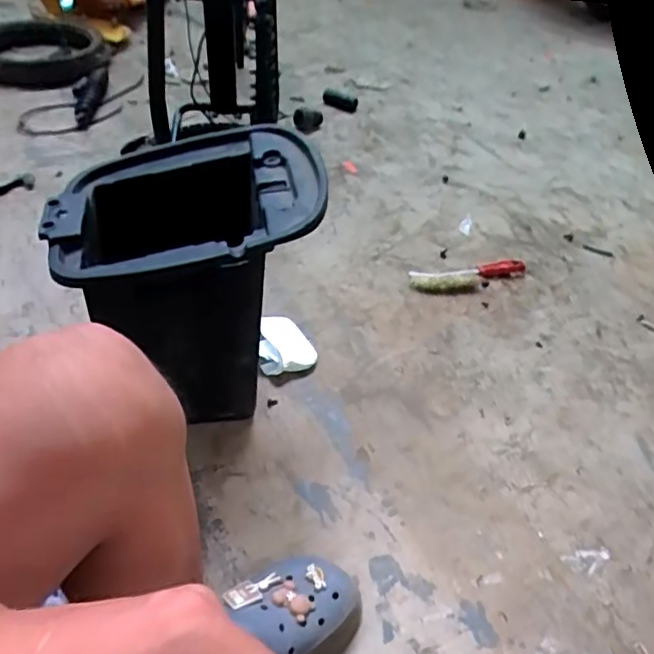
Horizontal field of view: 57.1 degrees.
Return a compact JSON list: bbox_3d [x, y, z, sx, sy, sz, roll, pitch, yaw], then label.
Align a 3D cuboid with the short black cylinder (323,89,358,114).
[{"bbox_3d":[0.034,-0.607,1.615,0.110,0.040,0.041,1,39,-37],"label":"short black cylinder"}]

